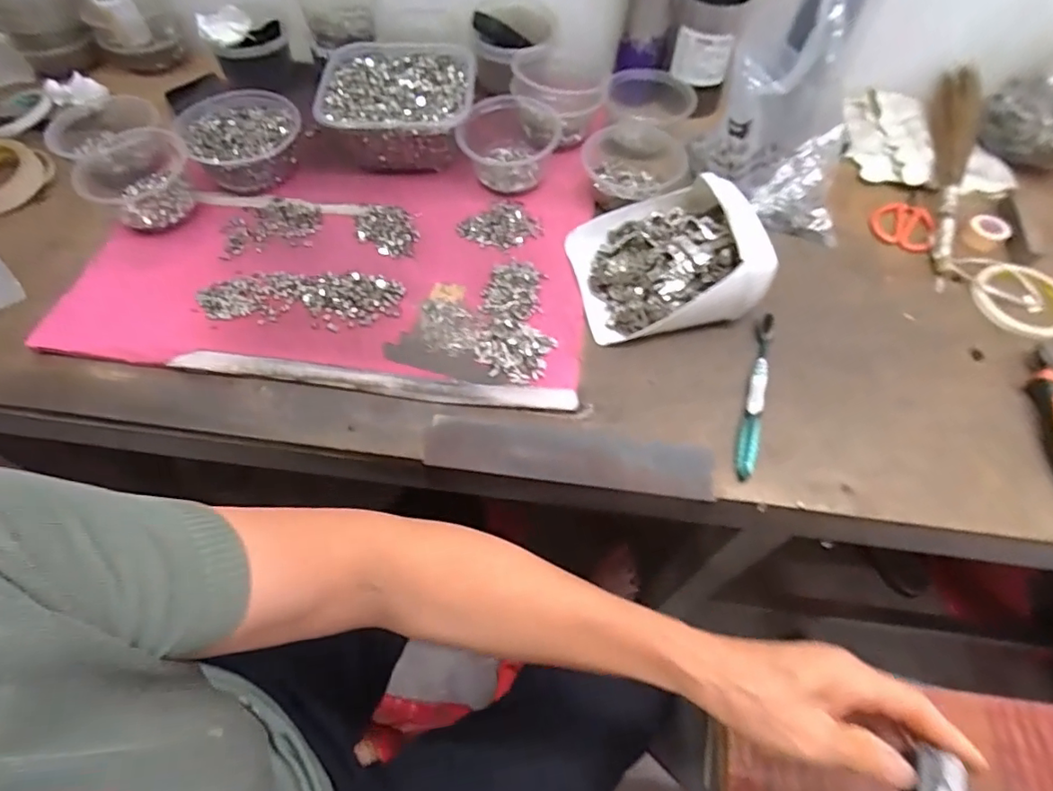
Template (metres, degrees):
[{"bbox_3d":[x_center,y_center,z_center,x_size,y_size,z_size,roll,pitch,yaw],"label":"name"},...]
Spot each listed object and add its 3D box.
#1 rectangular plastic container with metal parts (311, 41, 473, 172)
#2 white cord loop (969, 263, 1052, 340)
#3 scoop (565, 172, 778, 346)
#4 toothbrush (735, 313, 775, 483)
[{"bbox_3d":[-0.151,-0.351,0.677,0.177,0.070,0.171,2,61,-1],"label":"rectangular plastic container with metal parts"},{"bbox_3d":[0.525,-0.102,0.587,0.097,0.009,0.102,1,61,-1],"label":"white cord loop"},{"bbox_3d":[0.139,-0.145,0.556,0.170,0.075,0.154,-10,62,-7],"label":"scoop"},{"bbox_3d":[0.214,-0.005,0.518,0.017,0.009,0.179,17,62,8],"label":"toothbrush"}]

